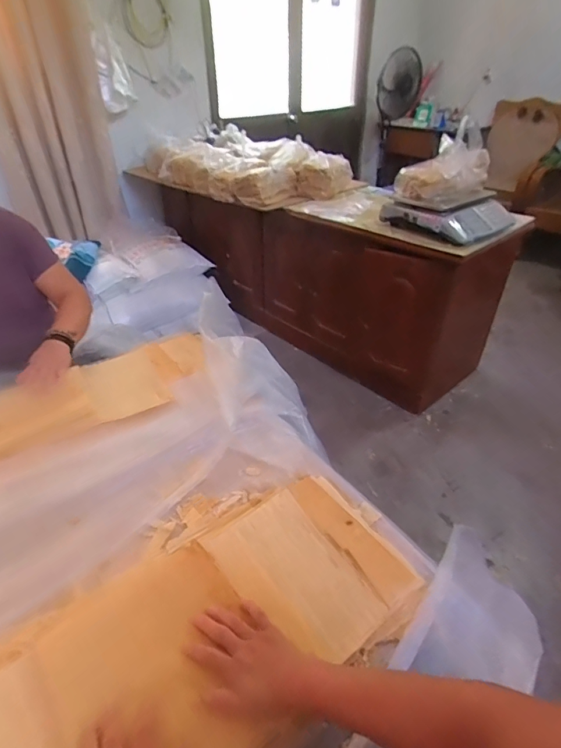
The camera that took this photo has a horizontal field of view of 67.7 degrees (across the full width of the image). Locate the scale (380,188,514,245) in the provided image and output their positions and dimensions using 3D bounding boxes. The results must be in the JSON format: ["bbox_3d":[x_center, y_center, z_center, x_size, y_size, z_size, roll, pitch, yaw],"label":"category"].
[{"bbox_3d":[0.609,-0.586,1.509,0.341,0.103,0.355,-25,43,-29],"label":"scale"}]

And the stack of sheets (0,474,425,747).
[{"bbox_3d":[-0.199,0.399,0.548,0.861,0.045,0.312,-24,43,-28],"label":"stack of sheets"}]

